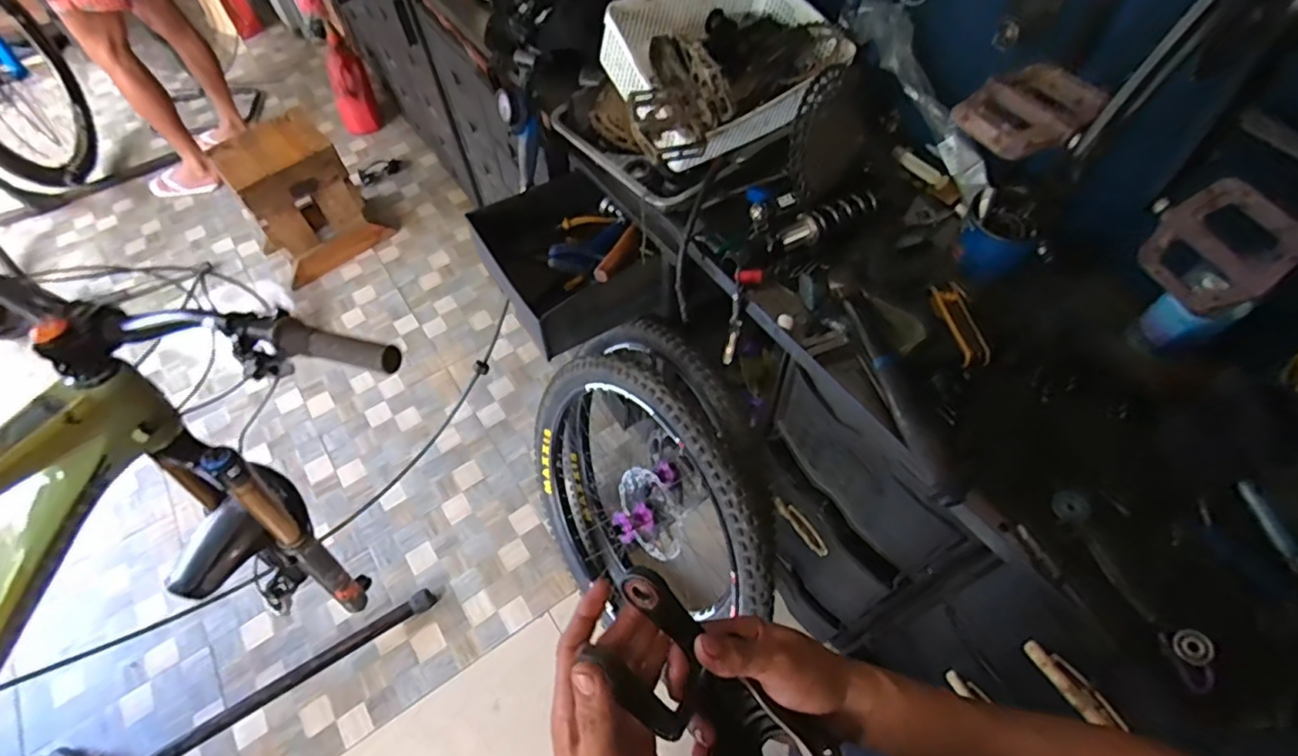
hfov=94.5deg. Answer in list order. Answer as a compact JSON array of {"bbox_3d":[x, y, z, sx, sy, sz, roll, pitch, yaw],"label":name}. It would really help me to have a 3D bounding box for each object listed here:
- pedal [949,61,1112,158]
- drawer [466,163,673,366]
[{"bbox_3d":[0.347,-0.246,0.545,0.111,0.027,0.095,-33,62,-17],"label":"pedal"},{"bbox_3d":[-0.165,-0.235,1.157,0.247,0.135,0.333,-26,61,-14],"label":"drawer"}]

